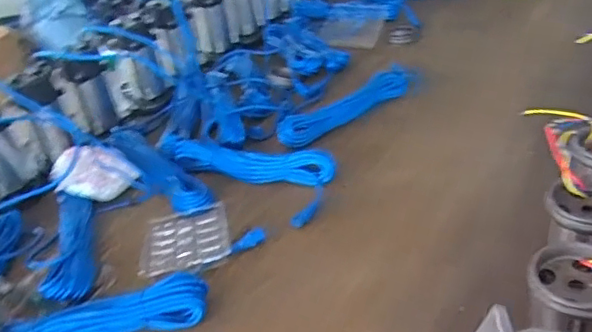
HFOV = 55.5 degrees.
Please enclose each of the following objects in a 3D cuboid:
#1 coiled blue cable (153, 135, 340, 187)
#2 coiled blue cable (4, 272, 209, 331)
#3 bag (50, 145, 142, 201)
[{"bbox_3d":[-0.109,-0.016,1.140,0.396,0.045,0.072,7,38,20],"label":"coiled blue cable"},{"bbox_3d":[-0.302,0.236,0.830,0.349,0.043,0.082,-17,36,-8],"label":"coiled blue cable"},{"bbox_3d":[-0.396,0.011,1.098,0.192,0.039,0.101,7,74,16],"label":"bag"}]

